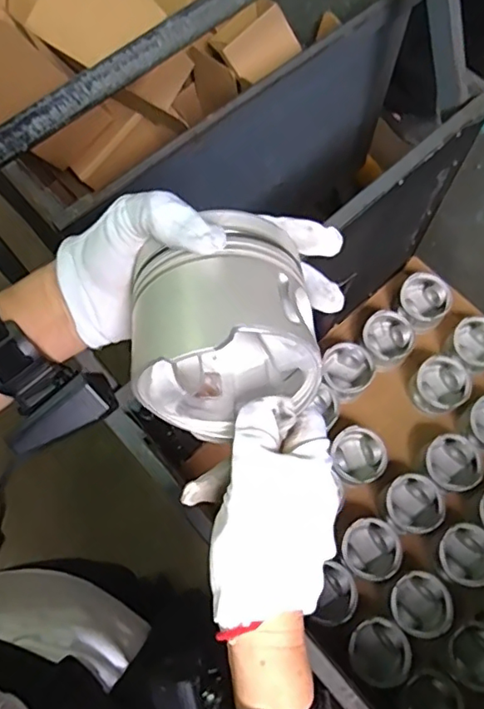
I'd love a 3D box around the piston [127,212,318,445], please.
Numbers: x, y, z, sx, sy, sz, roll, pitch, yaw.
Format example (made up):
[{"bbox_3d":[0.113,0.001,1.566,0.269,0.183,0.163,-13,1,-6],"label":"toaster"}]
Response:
[{"bbox_3d":[-0.009,-0.010,0.325,0.096,0.095,0.091,-4,69,-1],"label":"piston"}]

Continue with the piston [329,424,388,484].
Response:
[{"bbox_3d":[0.225,0.195,1.065,0.100,0.064,0.101,-23,71,-8],"label":"piston"}]

